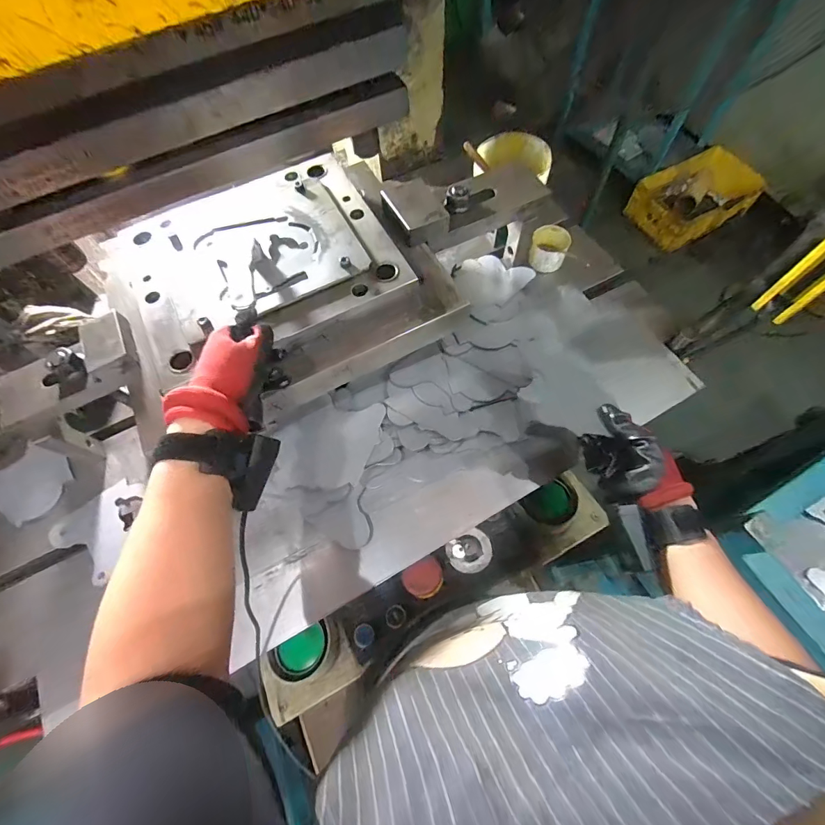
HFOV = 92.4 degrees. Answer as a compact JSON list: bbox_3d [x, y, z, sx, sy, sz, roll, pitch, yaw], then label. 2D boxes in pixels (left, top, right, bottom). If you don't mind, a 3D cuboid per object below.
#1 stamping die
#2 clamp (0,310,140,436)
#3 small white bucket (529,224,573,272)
[{"bbox_3d":[-0.188,-0.182,0.530,0.409,0.070,0.319,-26,67,-8],"label":"stamping die"},{"bbox_3d":[-0.451,-0.050,0.515,0.196,0.053,0.087,-27,66,6],"label":"clamp"},{"bbox_3d":[0.247,-0.295,0.713,0.065,0.048,0.061,-1,66,3],"label":"small white bucket"}]

